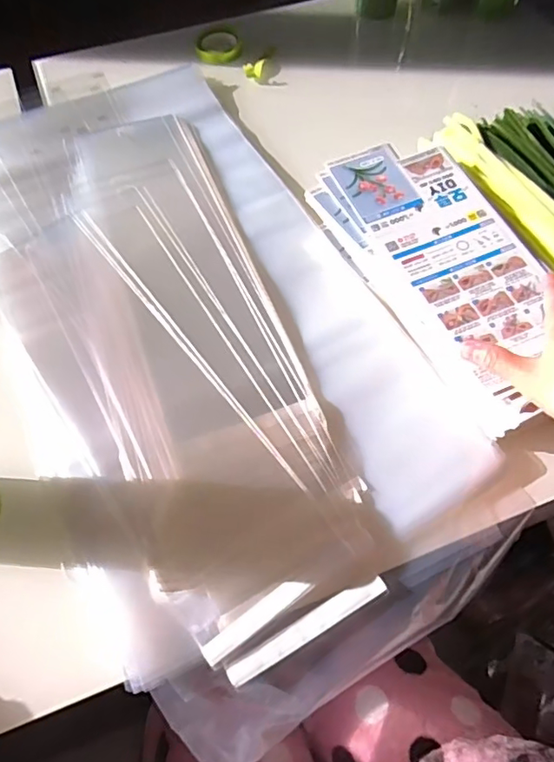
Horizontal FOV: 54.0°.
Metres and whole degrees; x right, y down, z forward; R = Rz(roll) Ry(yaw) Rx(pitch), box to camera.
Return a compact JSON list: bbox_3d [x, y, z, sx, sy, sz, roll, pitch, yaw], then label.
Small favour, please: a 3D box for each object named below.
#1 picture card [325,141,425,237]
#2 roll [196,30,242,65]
[{"bbox_3d":[0.095,-0.178,0.504,0.064,0.004,0.101,-19,63,-7],"label":"picture card"},{"bbox_3d":[-0.077,-0.443,0.719,0.061,0.016,0.049,-6,61,0],"label":"roll"}]

